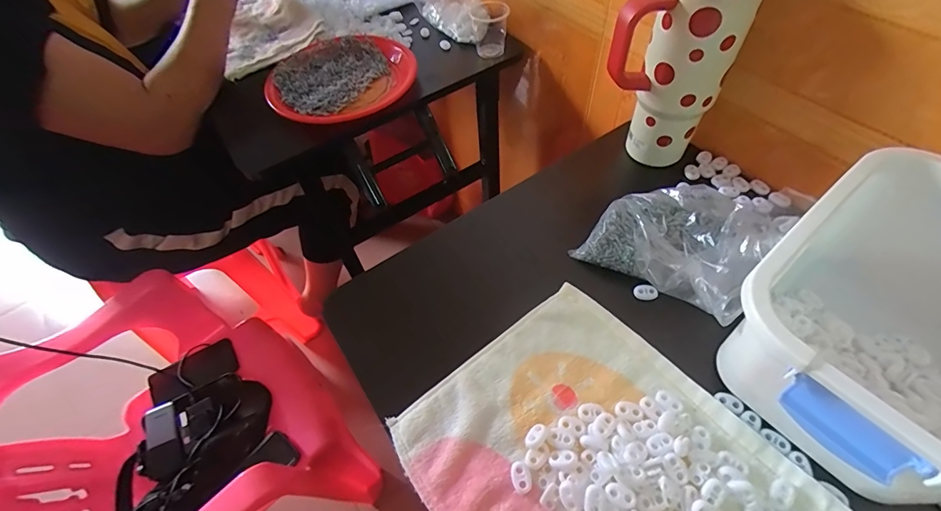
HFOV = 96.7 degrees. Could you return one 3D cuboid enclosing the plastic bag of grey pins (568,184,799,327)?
[{"bbox_3d":[0.196,-0.020,0.408,0.140,0.070,0.121,34,63,25],"label":"plastic bag of grey pins"}]

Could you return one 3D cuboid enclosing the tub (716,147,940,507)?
[{"bbox_3d":[0.322,0.055,0.320,0.251,0.118,0.188,-39,60,-21],"label":"tub"}]

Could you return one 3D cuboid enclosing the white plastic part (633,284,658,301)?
[{"bbox_3d":[0.175,0.037,0.418,0.022,0.009,0.013,7,55,10],"label":"white plastic part"}]

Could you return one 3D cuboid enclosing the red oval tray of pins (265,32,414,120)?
[{"bbox_3d":[-0.205,-0.287,0.675,0.235,0.037,0.228,-5,54,1],"label":"red oval tray of pins"}]

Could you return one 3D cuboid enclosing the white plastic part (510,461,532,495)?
[{"bbox_3d":[0.040,0.174,0.328,0.015,0.004,0.023,-10,54,-2],"label":"white plastic part"}]

